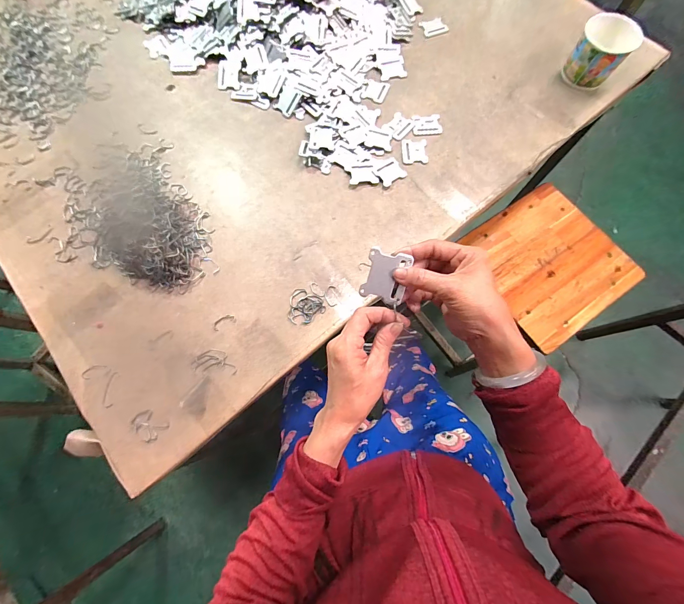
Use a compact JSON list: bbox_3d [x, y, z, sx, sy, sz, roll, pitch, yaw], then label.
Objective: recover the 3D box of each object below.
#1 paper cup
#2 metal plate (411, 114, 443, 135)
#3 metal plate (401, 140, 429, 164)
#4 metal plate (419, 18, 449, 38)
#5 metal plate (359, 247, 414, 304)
[{"bbox_3d":[0.461,-0.448,0.552,0.090,0.080,0.091,0,74,1],"label":"paper cup"},{"bbox_3d":[0.158,-0.330,0.569,0.051,0.004,0.045,-3,74,0],"label":"metal plate"},{"bbox_3d":[0.129,-0.269,0.547,0.044,0.004,0.050,-1,74,1],"label":"metal plate"},{"bbox_3d":[0.191,-0.572,0.637,0.051,0.004,0.041,-17,75,-4],"label":"metal plate"},{"bbox_3d":[0.044,-0.025,0.305,0.043,0.004,0.049,15,100,0],"label":"metal plate"}]

